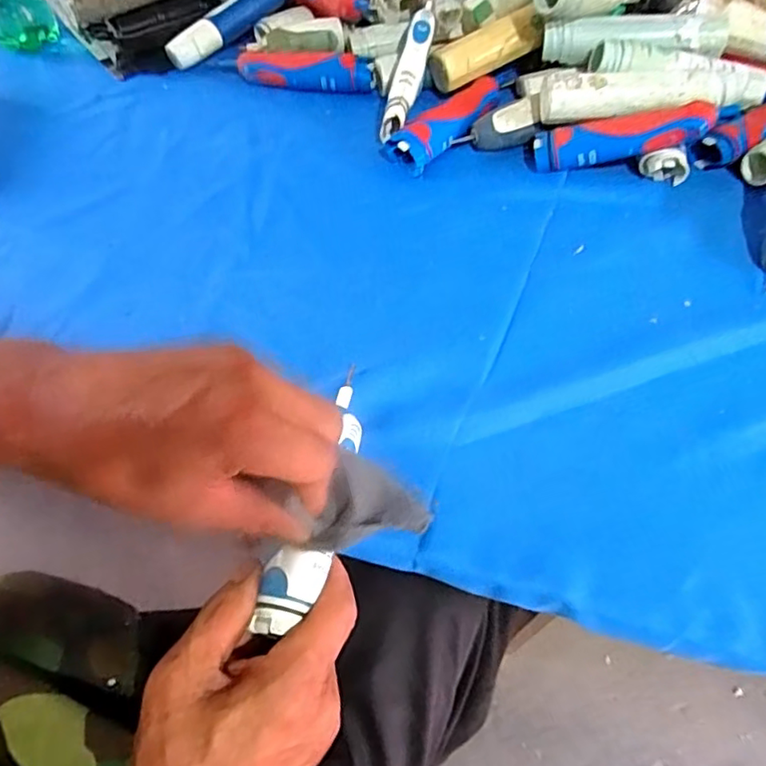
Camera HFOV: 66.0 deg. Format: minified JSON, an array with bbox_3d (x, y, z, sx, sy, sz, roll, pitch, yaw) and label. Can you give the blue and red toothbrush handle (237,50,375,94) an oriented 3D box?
[{"bbox_3d":[-0.072,-0.287,0.543,0.128,0.031,0.033,9,58,7],"label":"blue and red toothbrush handle"}]

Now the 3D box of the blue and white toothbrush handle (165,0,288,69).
[{"bbox_3d":[-0.144,-0.352,0.572,0.142,0.026,0.031,-40,63,-9],"label":"blue and white toothbrush handle"}]

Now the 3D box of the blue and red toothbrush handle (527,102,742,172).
[{"bbox_3d":[0.190,-0.189,0.455,0.141,0.028,0.028,-6,53,18],"label":"blue and red toothbrush handle"}]

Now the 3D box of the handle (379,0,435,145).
[{"bbox_3d":[0.024,-0.267,0.500,0.024,0.034,0.128,14,77,9],"label":"handle"}]

